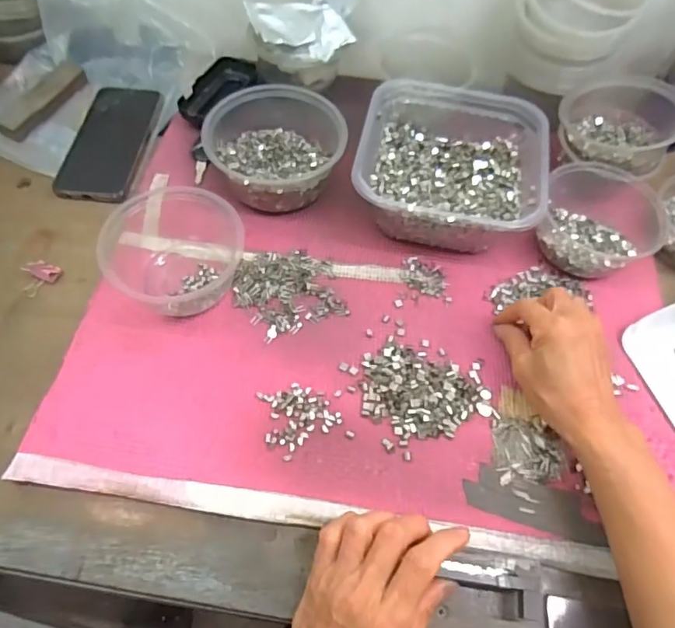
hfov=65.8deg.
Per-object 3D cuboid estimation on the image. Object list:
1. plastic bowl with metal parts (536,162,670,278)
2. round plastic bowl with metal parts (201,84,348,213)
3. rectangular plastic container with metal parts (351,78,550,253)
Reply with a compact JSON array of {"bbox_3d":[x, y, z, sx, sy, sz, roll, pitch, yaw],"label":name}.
[{"bbox_3d":[0.252,-0.091,0.507,0.117,0.051,0.111,1,61,-2],"label":"plastic bowl with metal parts"},{"bbox_3d":[-0.063,-0.173,0.528,0.133,0.069,0.135,1,61,-2],"label":"round plastic bowl with metal parts"},{"bbox_3d":[0.109,-0.146,0.519,0.169,0.074,0.174,11,61,3],"label":"rectangular plastic container with metal parts"}]

